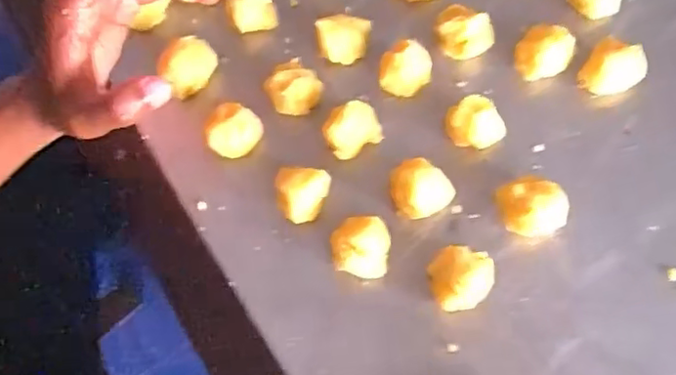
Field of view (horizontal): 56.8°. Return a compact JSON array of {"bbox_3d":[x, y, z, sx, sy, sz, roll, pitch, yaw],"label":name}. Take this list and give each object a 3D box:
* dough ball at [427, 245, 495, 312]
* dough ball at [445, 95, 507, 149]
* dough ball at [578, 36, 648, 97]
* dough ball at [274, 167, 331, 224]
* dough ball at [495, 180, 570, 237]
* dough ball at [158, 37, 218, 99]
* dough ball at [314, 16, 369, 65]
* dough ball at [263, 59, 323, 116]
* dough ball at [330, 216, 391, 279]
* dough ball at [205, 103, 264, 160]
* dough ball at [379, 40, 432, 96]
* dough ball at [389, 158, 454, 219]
[{"bbox_3d":[0.067,0.051,0.348,0.033,0.031,0.033,-1,67,3],"label":"dough ball"},{"bbox_3d":[0.086,-0.039,0.388,0.034,0.023,0.028,31,73,15],"label":"dough ball"},{"bbox_3d":[0.176,-0.075,0.397,0.033,0.023,0.029,36,74,16],"label":"dough ball"},{"bbox_3d":[-0.022,0.005,0.371,0.030,0.024,0.030,-1,67,3],"label":"dough ball"},{"bbox_3d":[0.113,0.013,0.365,0.037,0.025,0.030,-8,67,0],"label":"dough ball"},{"bbox_3d":[-0.099,-0.079,0.417,0.027,0.031,0.037,38,74,17],"label":"dough ball"},{"bbox_3d":[0.004,-0.099,0.416,0.035,0.026,0.027,-6,67,1],"label":"dough ball"},{"bbox_3d":[-0.029,-0.065,0.408,0.032,0.024,0.030,-1,67,3],"label":"dough ball"},{"bbox_3d":[0.013,0.034,0.360,0.032,0.025,0.032,-1,67,3],"label":"dough ball"},{"bbox_3d":[-0.064,-0.033,0.400,0.028,0.036,0.031,19,70,11],"label":"dough ball"},{"bbox_3d":[0.044,-0.076,0.409,0.032,0.028,0.028,7,68,6],"label":"dough ball"},{"bbox_3d":[0.050,0.002,0.371,0.036,0.030,0.028,17,69,10],"label":"dough ball"}]

